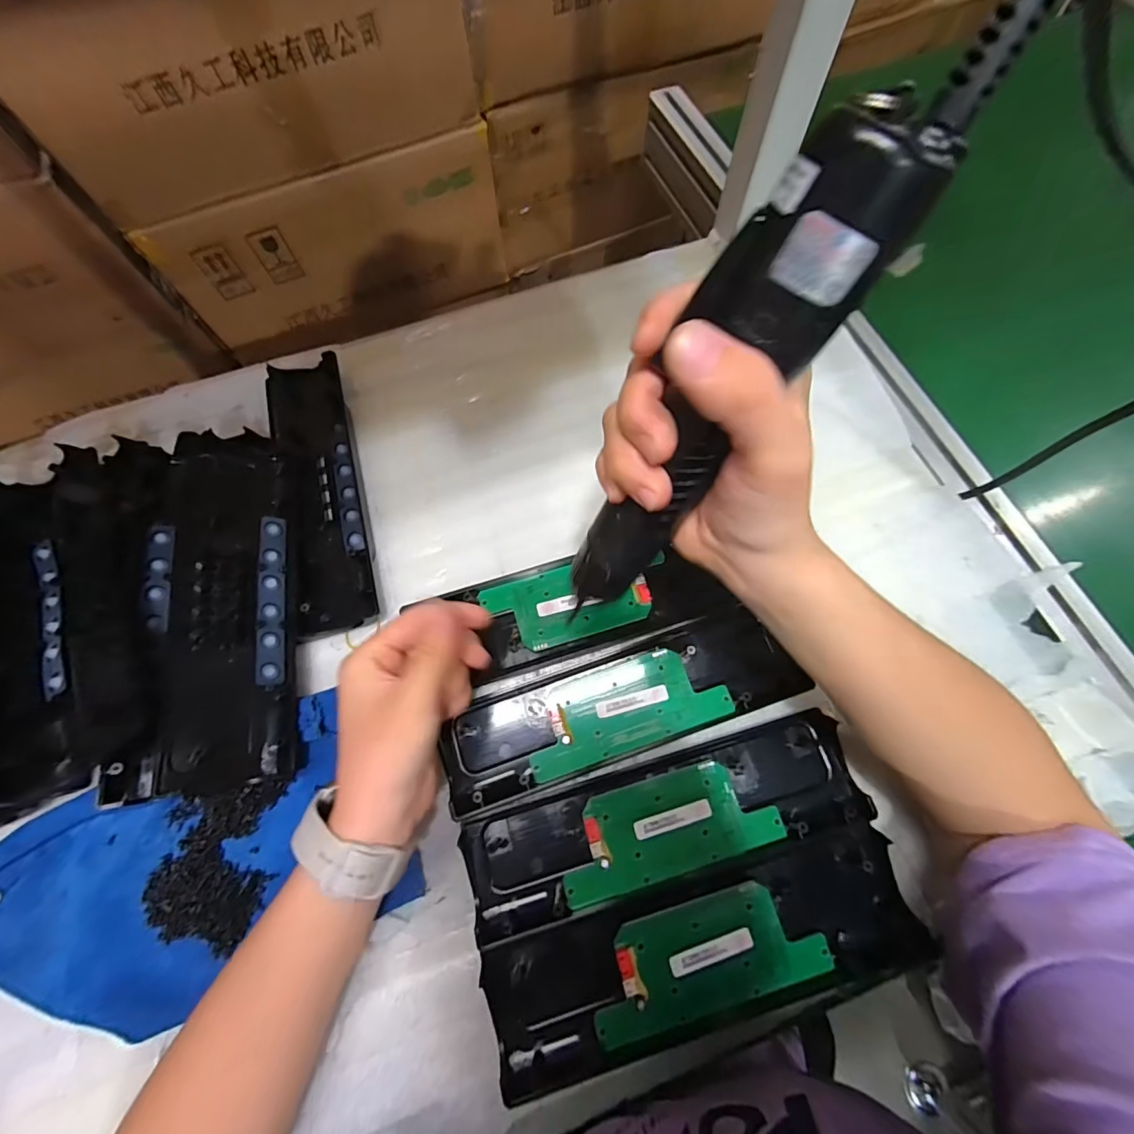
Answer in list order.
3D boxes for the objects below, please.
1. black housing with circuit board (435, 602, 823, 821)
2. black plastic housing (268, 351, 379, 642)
[{"bbox_3d":[0.034,0.091,0.325,0.234,0.017,0.066,-17,71,-5],"label":"black housing with circuit board"},{"bbox_3d":[-0.197,-0.066,0.389,0.062,0.022,0.241,-18,71,-5],"label":"black plastic housing"}]

